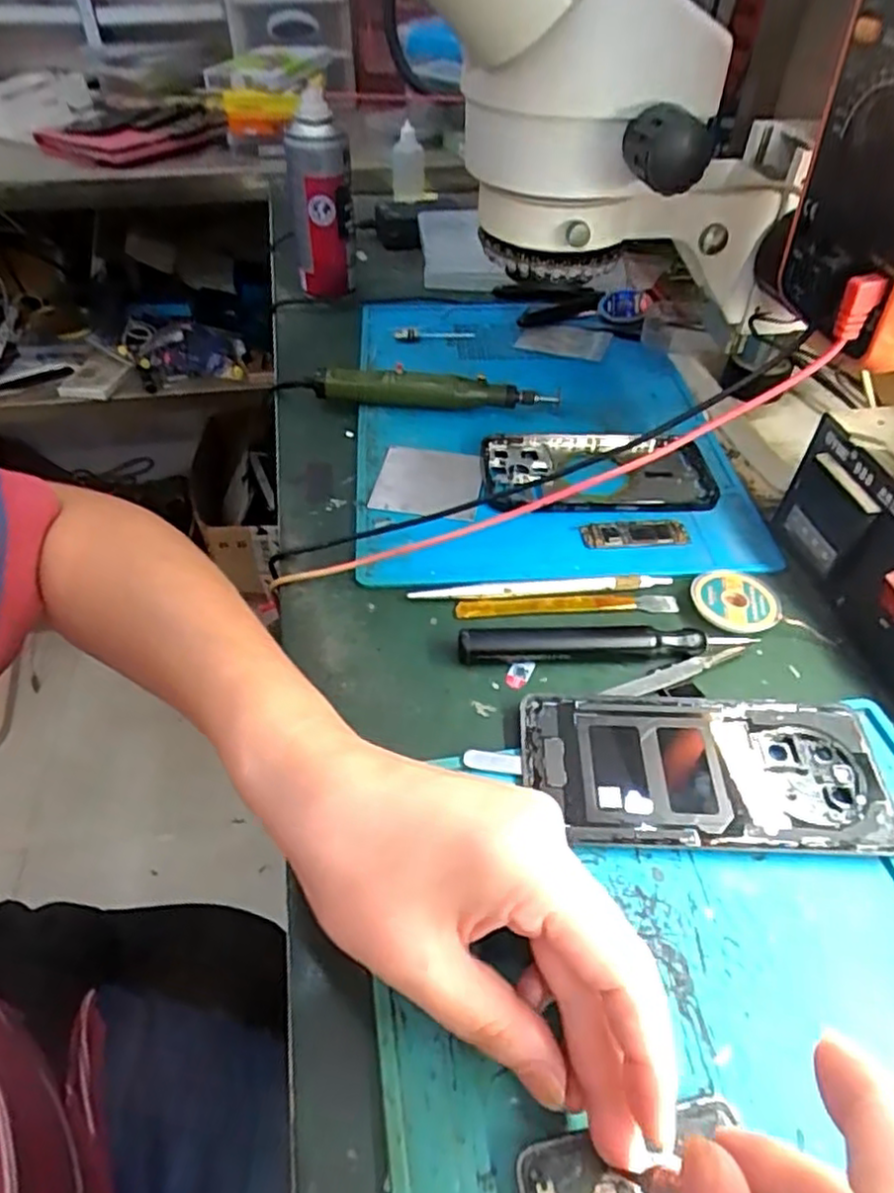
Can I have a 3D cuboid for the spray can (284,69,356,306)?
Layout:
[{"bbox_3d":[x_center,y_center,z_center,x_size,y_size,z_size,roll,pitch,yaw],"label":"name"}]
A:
[{"bbox_3d":[-0.108,-0.337,0.592,0.052,0.161,0.047,-6,46,-7],"label":"spray can"}]

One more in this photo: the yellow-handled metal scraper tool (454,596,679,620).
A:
[{"bbox_3d":[0.065,0.005,0.374,0.120,0.006,0.011,0,46,-2],"label":"yellow-handled metal scraper tool"}]

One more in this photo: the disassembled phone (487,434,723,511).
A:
[{"bbox_3d":[0.099,-0.082,0.452,0.148,0.015,0.074,3,46,1],"label":"disassembled phone"}]

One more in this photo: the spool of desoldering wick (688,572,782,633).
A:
[{"bbox_3d":[0.154,0.004,0.368,0.045,0.011,0.041,1,46,-1],"label":"spool of desoldering wick"}]

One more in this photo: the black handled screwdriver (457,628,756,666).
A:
[{"bbox_3d":[0.080,0.024,0.347,0.146,0.014,0.013,-1,46,-3],"label":"black handled screwdriver"}]

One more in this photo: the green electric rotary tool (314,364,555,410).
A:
[{"bbox_3d":[-0.008,-0.150,0.504,0.177,0.026,0.019,4,46,2],"label":"green electric rotary tool"}]

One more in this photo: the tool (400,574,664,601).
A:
[{"bbox_3d":[0.052,-0.005,0.378,0.144,0.007,0.008,-3,46,-4],"label":"tool"}]

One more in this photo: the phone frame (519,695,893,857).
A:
[{"bbox_3d":[0.111,0.076,0.300,0.151,0.009,0.069,2,46,1],"label":"phone frame"}]

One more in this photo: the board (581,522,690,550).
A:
[{"bbox_3d":[0.114,-0.038,0.413,0.063,0.004,0.019,0,46,-1],"label":"board"}]

